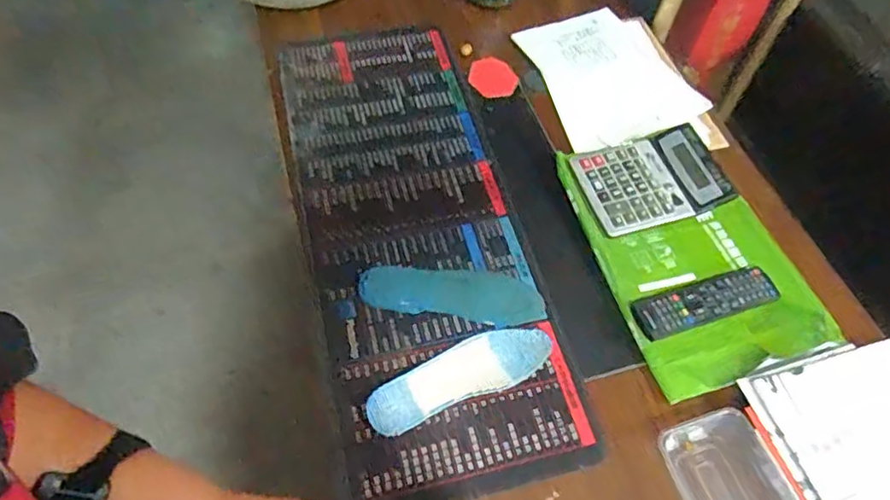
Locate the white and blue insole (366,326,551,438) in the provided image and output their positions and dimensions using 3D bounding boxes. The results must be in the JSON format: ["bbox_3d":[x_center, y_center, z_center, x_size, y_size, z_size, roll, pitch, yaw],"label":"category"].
[{"bbox_3d":[0.018,0.146,0.685,0.225,0.013,0.070,-20,60,-13],"label":"white and blue insole"}]

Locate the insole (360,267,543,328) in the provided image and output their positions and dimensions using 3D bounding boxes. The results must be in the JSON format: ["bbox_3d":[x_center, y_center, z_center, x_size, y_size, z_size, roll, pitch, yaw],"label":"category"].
[{"bbox_3d":[0.009,0.053,0.743,0.226,0.013,0.075,7,57,4],"label":"insole"}]

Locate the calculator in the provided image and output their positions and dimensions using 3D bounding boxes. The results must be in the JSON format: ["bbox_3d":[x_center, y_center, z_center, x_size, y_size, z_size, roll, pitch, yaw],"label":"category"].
[{"bbox_3d":[0.286,-0.102,0.821,0.190,0.034,0.142,-15,59,-10],"label":"calculator"}]

